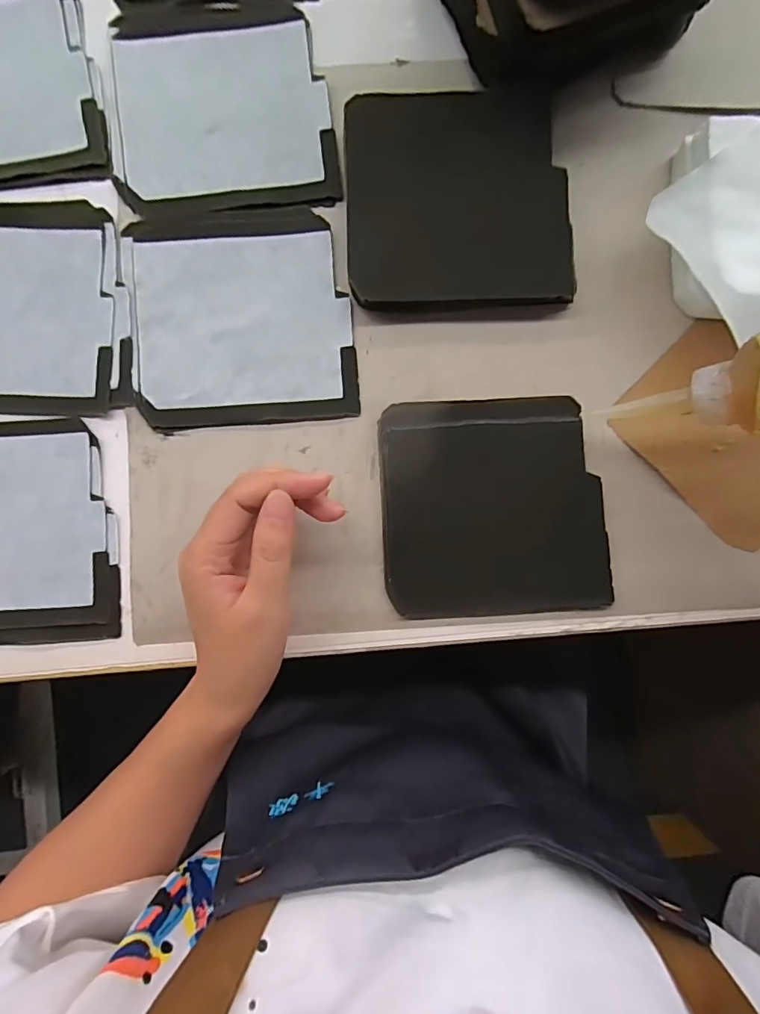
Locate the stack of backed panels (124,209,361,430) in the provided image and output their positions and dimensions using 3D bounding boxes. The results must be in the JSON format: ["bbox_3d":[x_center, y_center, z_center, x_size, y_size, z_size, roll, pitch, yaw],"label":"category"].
[{"bbox_3d":[-0.088,-0.121,0.321,0.137,0.007,0.134,-5,88,0],"label":"stack of backed panels"}]

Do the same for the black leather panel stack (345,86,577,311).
[{"bbox_3d":[0.049,-0.194,0.316,0.136,0.017,0.131,-2,88,0],"label":"black leather panel stack"}]

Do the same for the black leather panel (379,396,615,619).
[{"bbox_3d":[0.070,-0.001,0.314,0.134,0.005,0.132,-4,87,1],"label":"black leather panel"}]

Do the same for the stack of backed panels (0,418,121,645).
[{"bbox_3d":[-0.235,0.016,0.314,0.138,0.007,0.136,-4,88,0],"label":"stack of backed panels"}]

